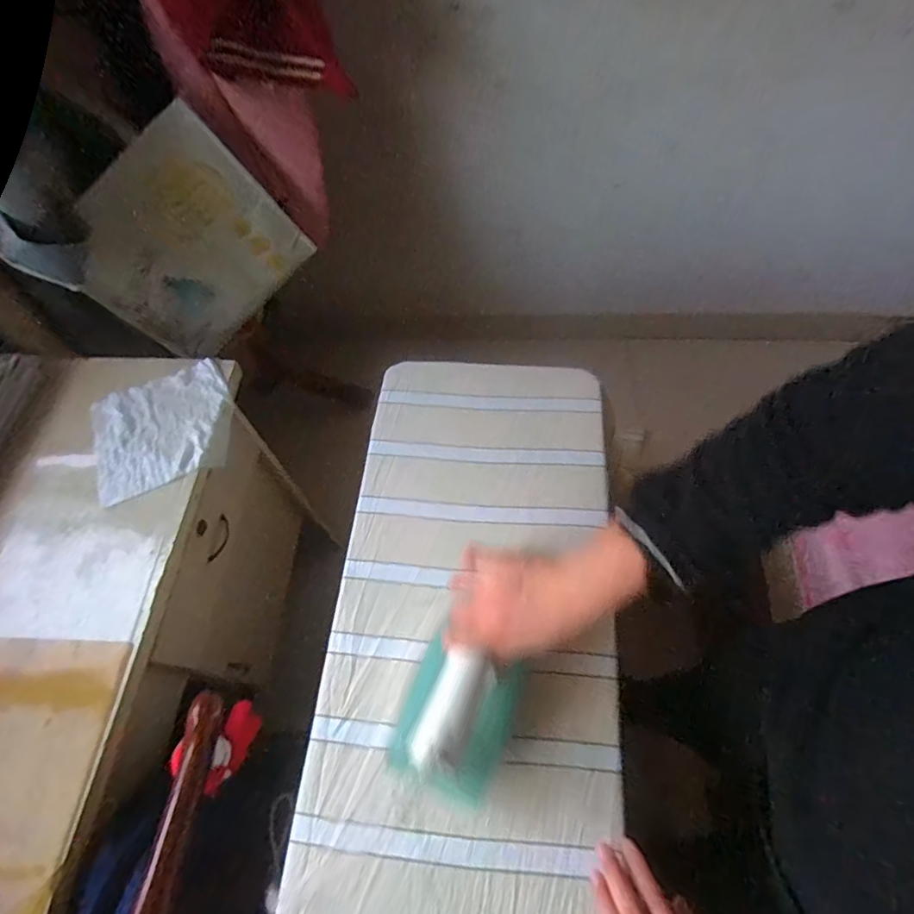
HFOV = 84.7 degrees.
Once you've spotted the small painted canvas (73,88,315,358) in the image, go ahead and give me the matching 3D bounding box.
[{"bbox_3d":[-0.438,-0.340,0.822,0.308,0.284,0.024,-43,46,5],"label":"small painted canvas"}]

